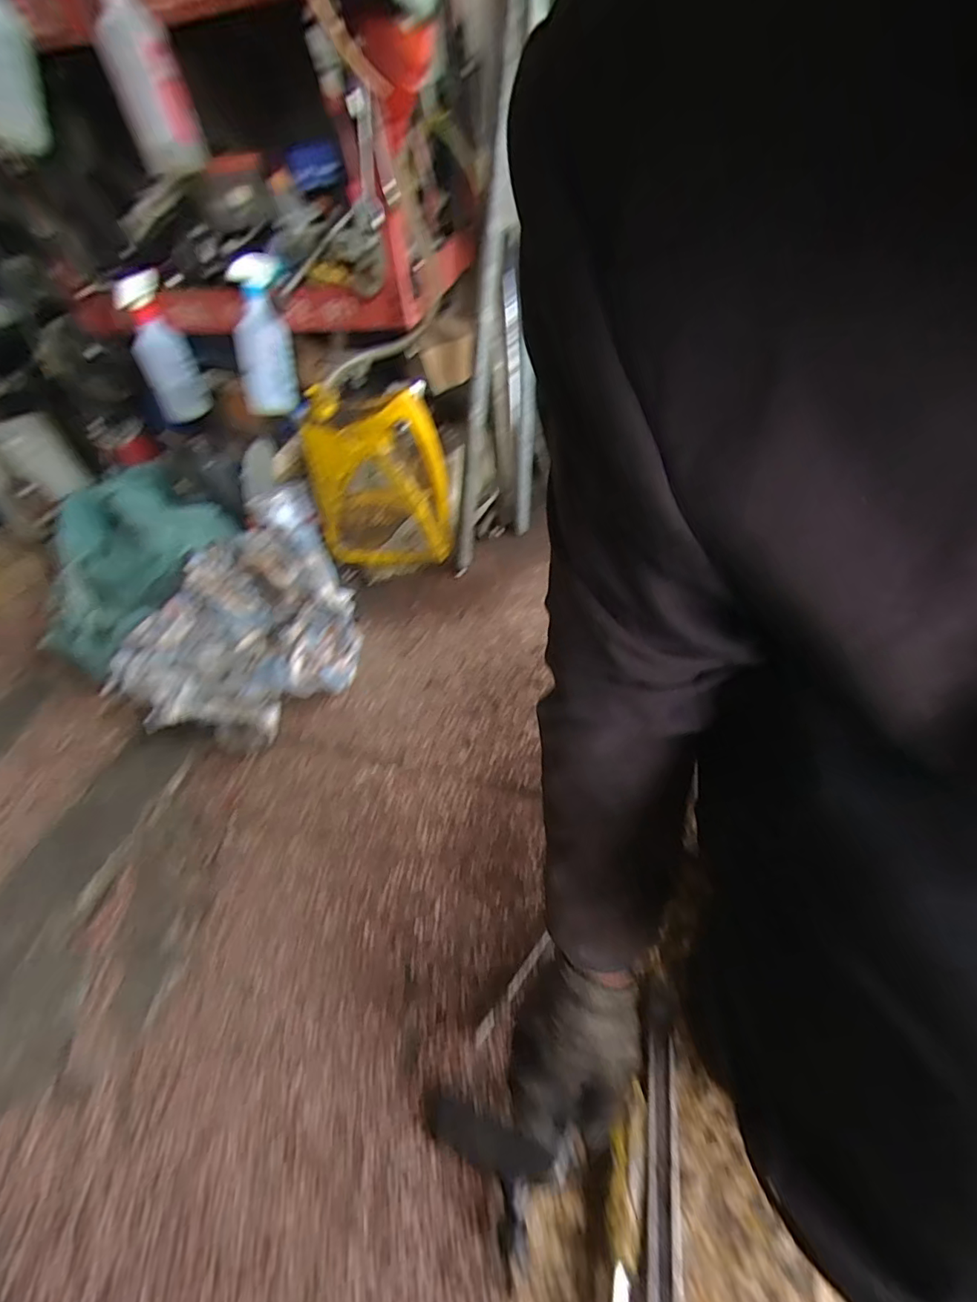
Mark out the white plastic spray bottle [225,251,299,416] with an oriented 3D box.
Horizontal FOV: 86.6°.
[{"bbox_3d":[-0.360,-0.494,0.811,0.079,0.217,0.075,2,19,7],"label":"white plastic spray bottle"}]

